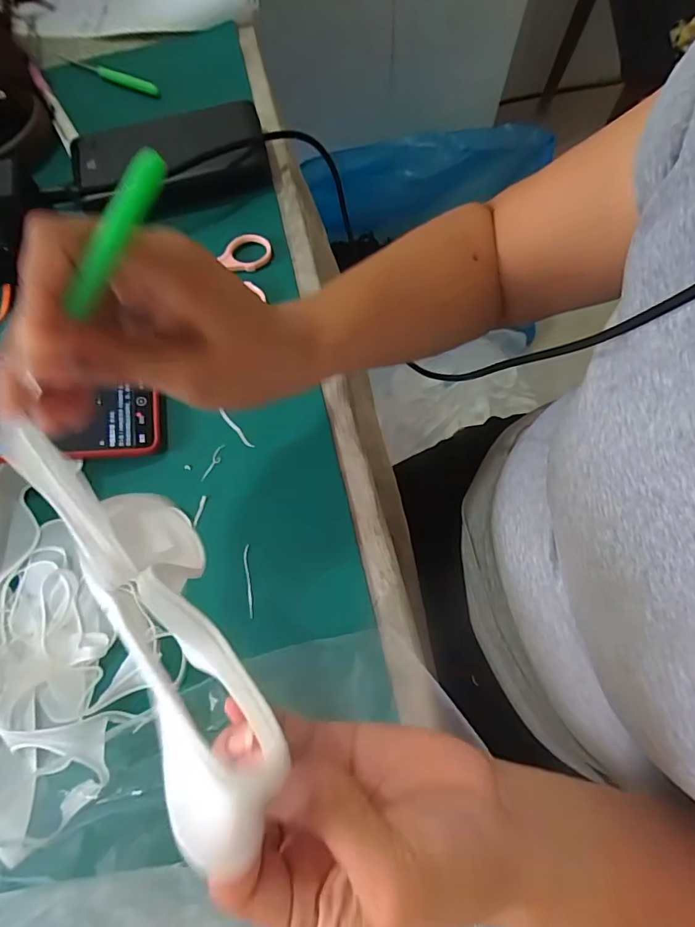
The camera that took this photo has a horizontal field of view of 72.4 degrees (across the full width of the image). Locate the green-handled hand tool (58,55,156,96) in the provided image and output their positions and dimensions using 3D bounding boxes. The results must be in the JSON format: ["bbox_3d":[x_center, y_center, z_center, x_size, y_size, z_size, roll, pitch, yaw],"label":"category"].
[{"bbox_3d":[-0.213,-0.346,0.421,0.097,0.009,0.007,23,77,8],"label":"green-handled hand tool"}]

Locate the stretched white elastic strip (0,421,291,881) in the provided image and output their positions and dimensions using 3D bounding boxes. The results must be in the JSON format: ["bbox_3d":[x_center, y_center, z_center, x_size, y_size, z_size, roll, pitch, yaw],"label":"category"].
[{"bbox_3d":[-0.068,0.050,0.171,0.027,0.068,0.162,-37,58,-8],"label":"stretched white elastic strip"}]

